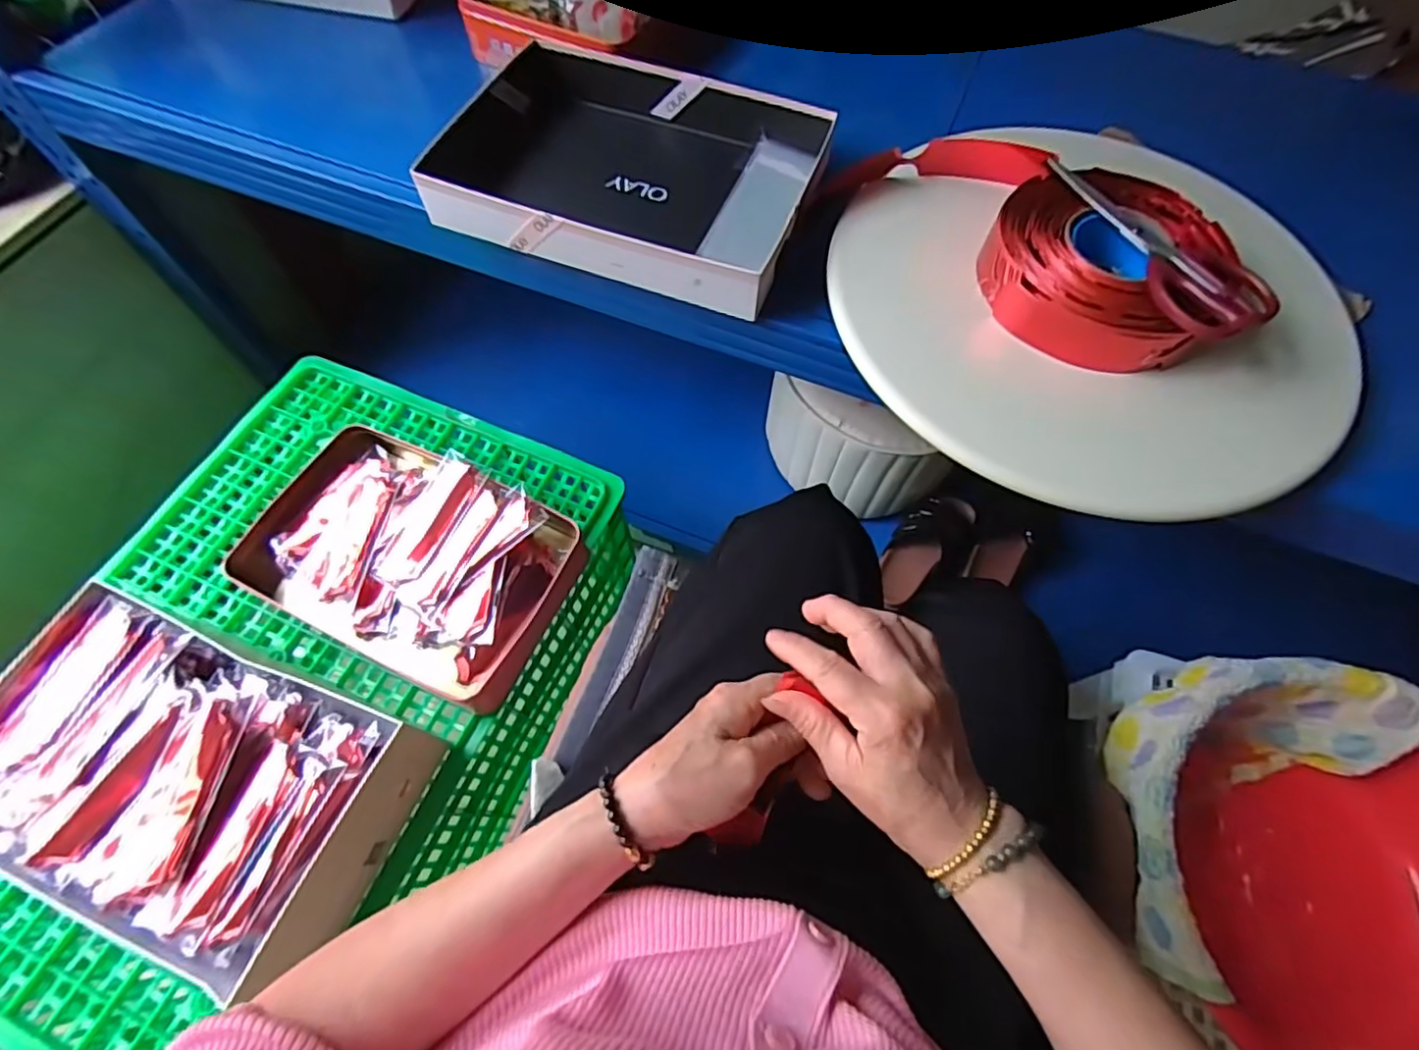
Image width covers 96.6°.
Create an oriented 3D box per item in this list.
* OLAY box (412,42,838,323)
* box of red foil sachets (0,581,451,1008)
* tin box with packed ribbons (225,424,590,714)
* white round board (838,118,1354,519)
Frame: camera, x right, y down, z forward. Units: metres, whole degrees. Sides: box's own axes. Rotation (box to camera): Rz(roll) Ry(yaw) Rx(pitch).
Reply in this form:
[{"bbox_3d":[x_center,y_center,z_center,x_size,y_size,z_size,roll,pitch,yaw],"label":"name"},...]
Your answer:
[{"bbox_3d":[-0.065,-0.326,0.573,0.319,0.048,0.256,20,65,8],"label":"OLAY box"},{"bbox_3d":[-0.424,0.208,0.518,0.335,0.095,0.196,21,65,9],"label":"box of red foil sachets"},{"bbox_3d":[-0.302,0.033,0.648,0.316,0.068,0.213,25,66,10],"label":"tin box with packed ribbons"},{"bbox_3d":[0.316,-0.190,0.524,0.410,0.022,0.388,1,64,-1],"label":"white round board"}]

